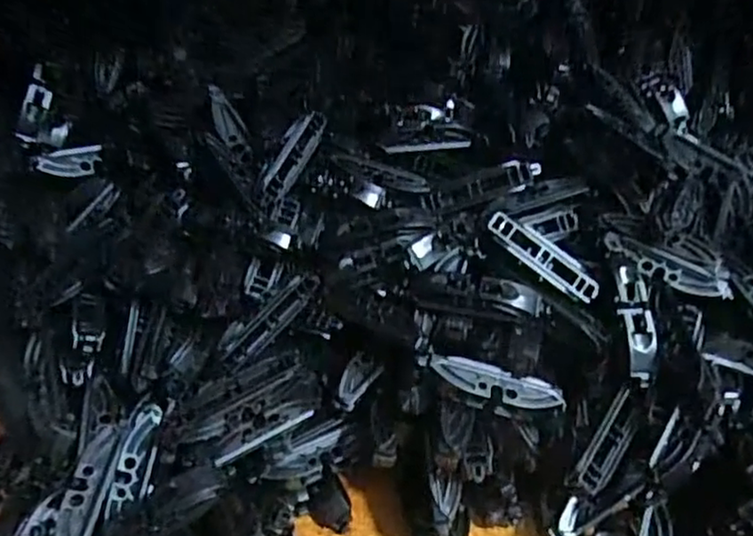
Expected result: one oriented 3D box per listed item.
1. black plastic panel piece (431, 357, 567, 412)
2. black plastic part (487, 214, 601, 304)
[{"bbox_3d":[0.065,0.062,0.360,0.073,0.006,0.019,16,42,-1],"label":"black plastic panel piece"},{"bbox_3d":[0.099,-0.007,0.400,0.075,0.009,0.016,38,52,6],"label":"black plastic part"}]

